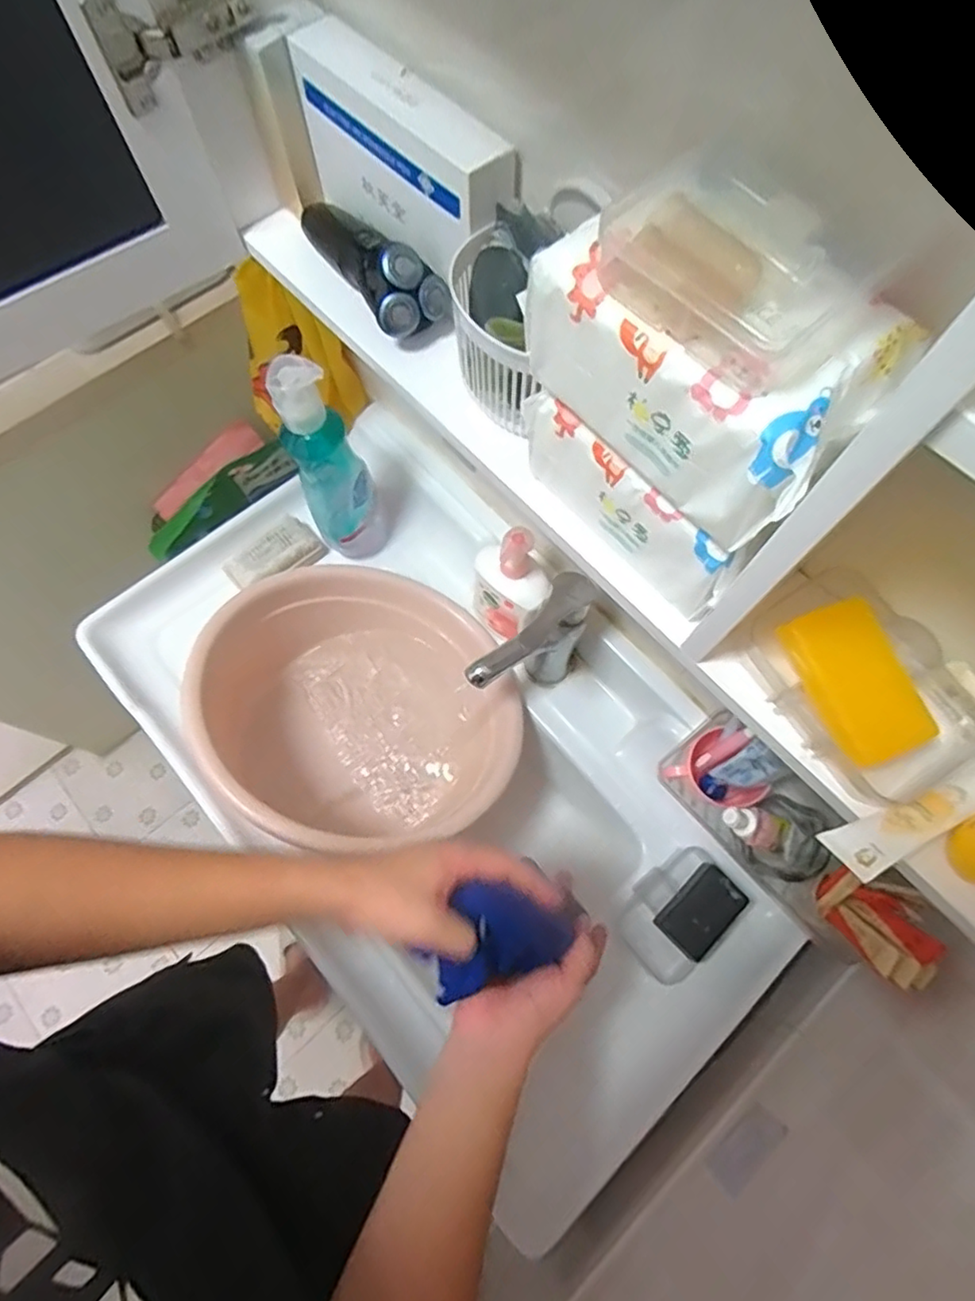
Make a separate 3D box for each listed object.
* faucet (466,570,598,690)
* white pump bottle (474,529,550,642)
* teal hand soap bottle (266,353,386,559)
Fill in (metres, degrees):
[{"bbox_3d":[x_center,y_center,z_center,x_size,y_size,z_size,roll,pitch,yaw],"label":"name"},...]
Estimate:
[{"bbox_3d":[0.046,0.004,0.668,0.141,0.202,0.052,-39,73,-17],"label":"faucet"},{"bbox_3d":[0.025,-0.075,0.703,0.093,0.172,0.048,39,71,14],"label":"white pump bottle"},{"bbox_3d":[-0.170,-0.197,0.703,0.086,0.299,0.057,-14,68,-8],"label":"teal hand soap bottle"}]

